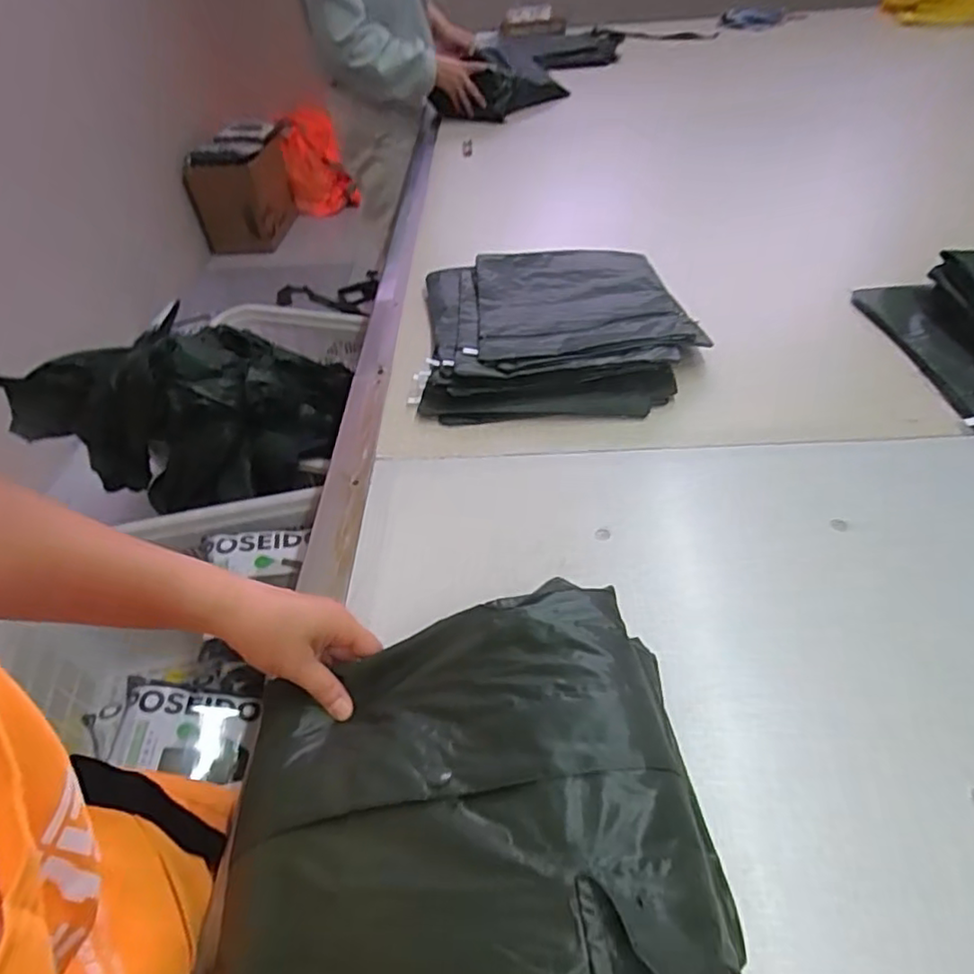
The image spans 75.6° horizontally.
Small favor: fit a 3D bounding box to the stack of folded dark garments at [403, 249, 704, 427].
[{"bbox_3d":[0.089,-0.236,0.856,0.359,0.042,0.397,-1,44,4],"label":"stack of folded dark garments"}]

